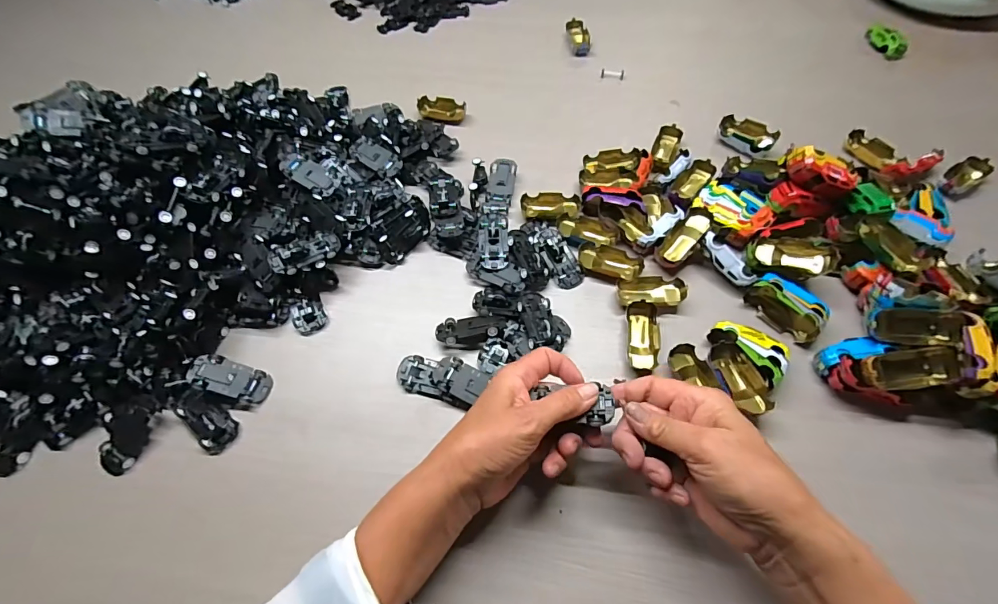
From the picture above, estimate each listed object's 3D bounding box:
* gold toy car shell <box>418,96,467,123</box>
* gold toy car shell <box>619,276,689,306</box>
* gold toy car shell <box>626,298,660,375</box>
[{"bbox_3d":[-0.074,-0.249,0.553,0.060,0.018,0.033,9,61,6],"label":"gold toy car shell"},{"bbox_3d":[0.148,-0.010,0.414,0.064,0.014,0.030,-4,61,-1],"label":"gold toy car shell"},{"bbox_3d":[0.132,0.033,0.390,0.027,0.019,0.066,3,61,3],"label":"gold toy car shell"}]

